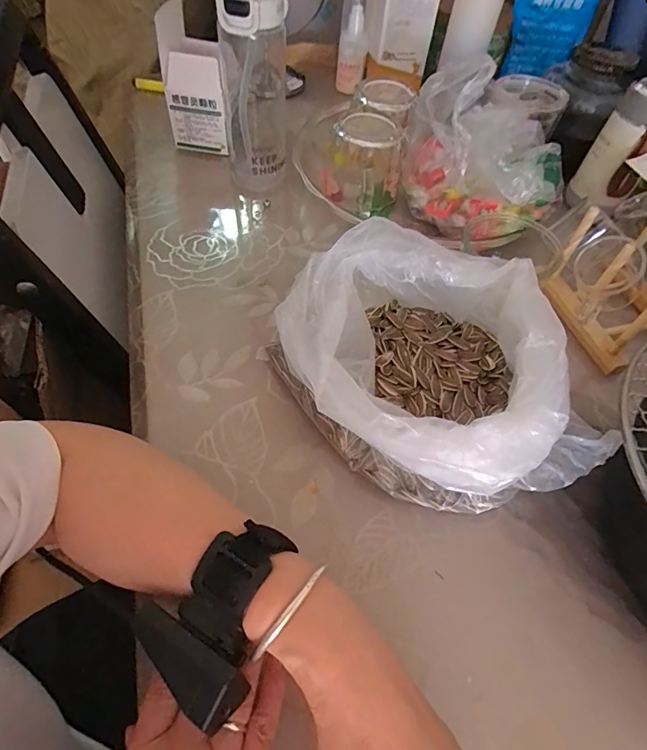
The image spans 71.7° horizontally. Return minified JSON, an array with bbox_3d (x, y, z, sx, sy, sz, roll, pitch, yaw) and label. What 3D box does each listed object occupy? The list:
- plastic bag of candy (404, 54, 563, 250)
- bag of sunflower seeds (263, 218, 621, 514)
[{"bbox_3d":[0.184,-0.252,0.495,0.166,0.151,0.176,29,57,15],"label":"plastic bag of candy"},{"bbox_3d":[0.079,-0.004,0.355,0.202,0.105,0.211,-13,57,-14],"label":"bag of sunflower seeds"}]

